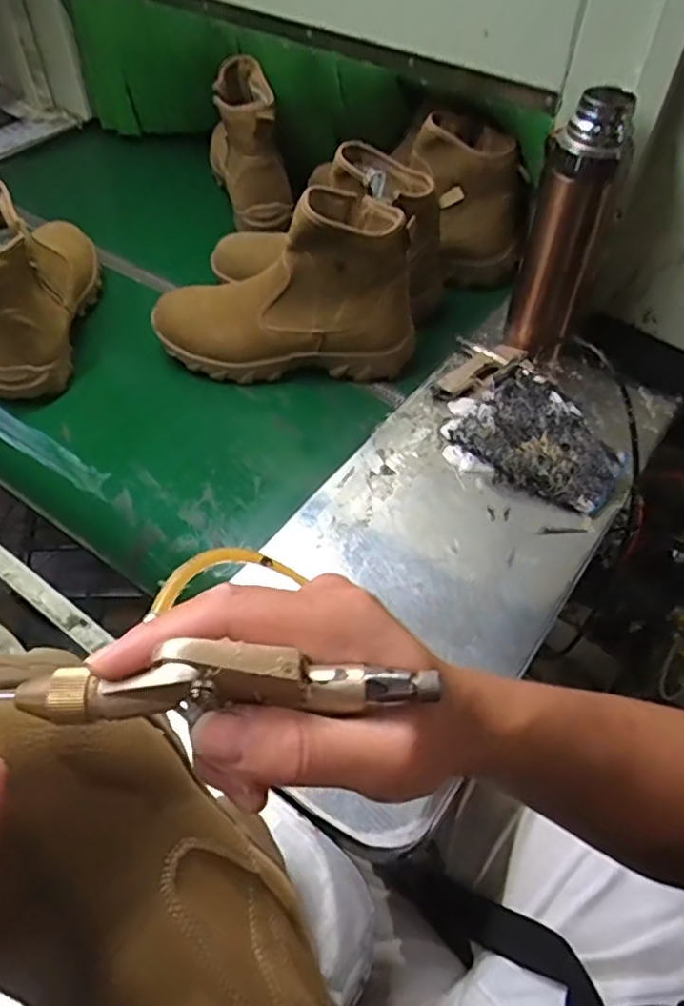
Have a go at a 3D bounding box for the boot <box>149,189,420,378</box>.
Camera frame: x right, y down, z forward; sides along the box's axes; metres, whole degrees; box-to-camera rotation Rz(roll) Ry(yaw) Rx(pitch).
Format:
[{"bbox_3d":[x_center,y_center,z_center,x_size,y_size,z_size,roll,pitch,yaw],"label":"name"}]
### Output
[{"bbox_3d":[-0.063,-0.224,0.690,0.281,0.177,0.097,0,51,-1],"label":"boot"}]

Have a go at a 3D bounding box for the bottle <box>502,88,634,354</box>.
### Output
[{"bbox_3d":[0.226,-0.270,0.653,0.074,0.245,0.065,14,53,9],"label":"bottle"}]

